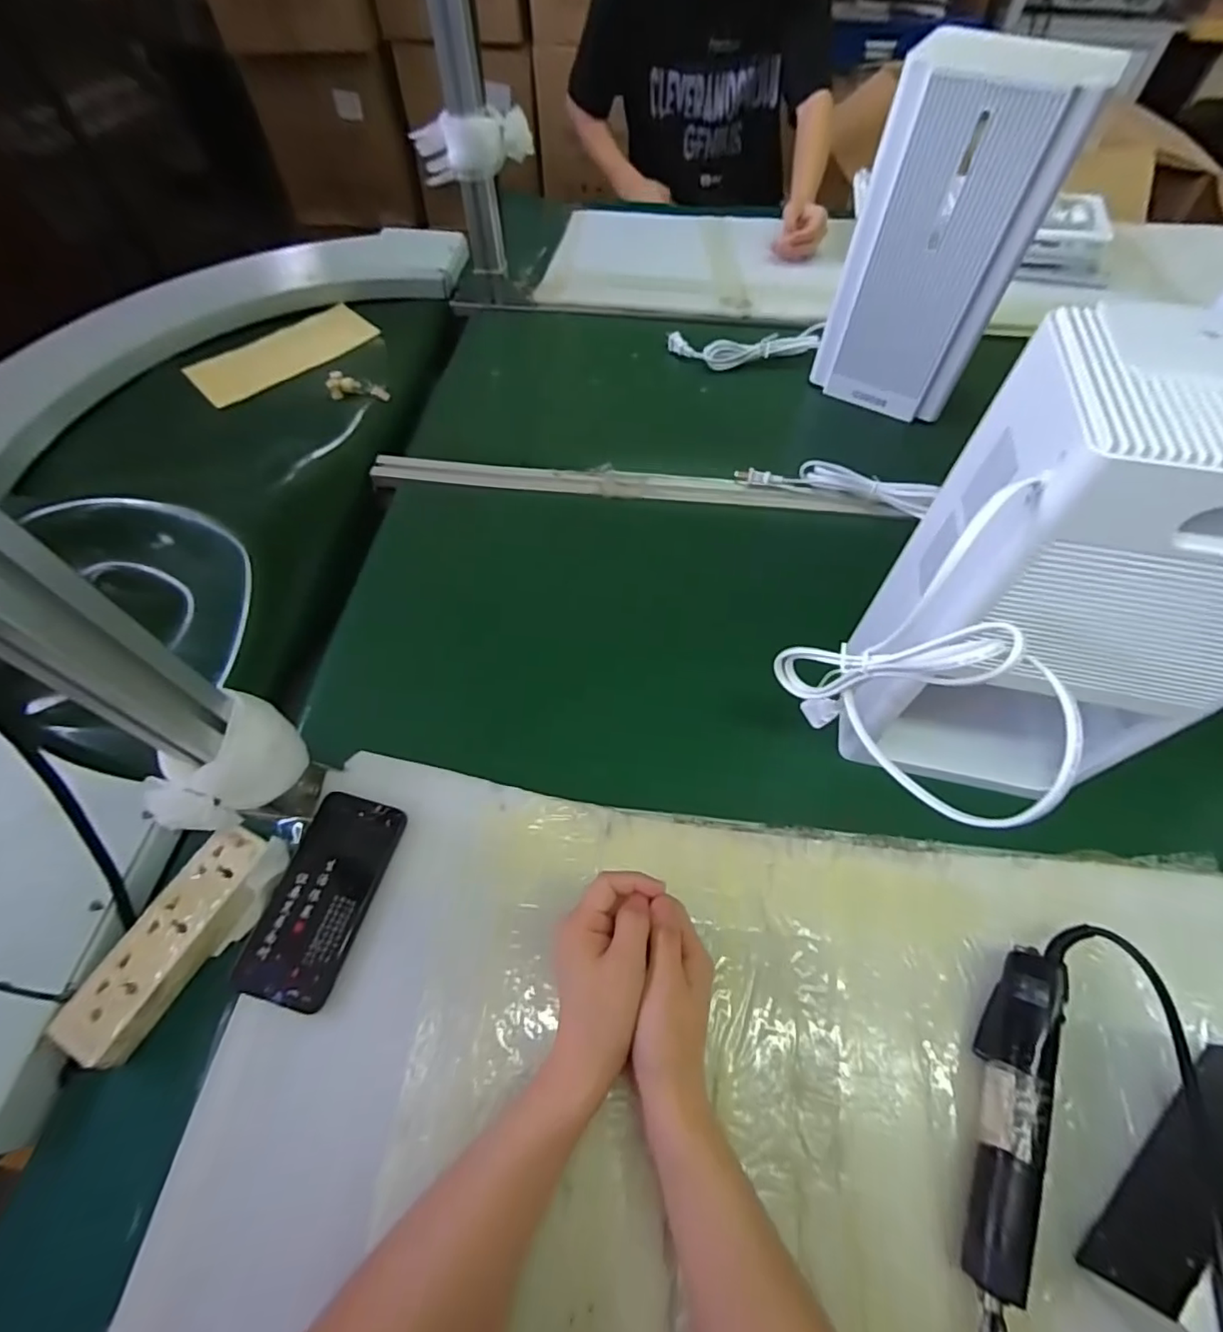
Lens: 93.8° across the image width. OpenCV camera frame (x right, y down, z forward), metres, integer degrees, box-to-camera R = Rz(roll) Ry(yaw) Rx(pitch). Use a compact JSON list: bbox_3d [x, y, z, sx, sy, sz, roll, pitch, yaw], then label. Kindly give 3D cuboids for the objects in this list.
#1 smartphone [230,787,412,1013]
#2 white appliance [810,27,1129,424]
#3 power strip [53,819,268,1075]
[{"bbox_3d":[-0.233,0.184,0.463,0.077,0.016,0.155,14,59,8],"label":"smartphone"},{"bbox_3d":[0.390,-0.499,0.694,0.188,0.345,0.069,32,63,18],"label":"white appliance"},{"bbox_3d":[-0.338,0.206,0.440,0.057,0.028,0.167,25,61,14],"label":"power strip"}]

